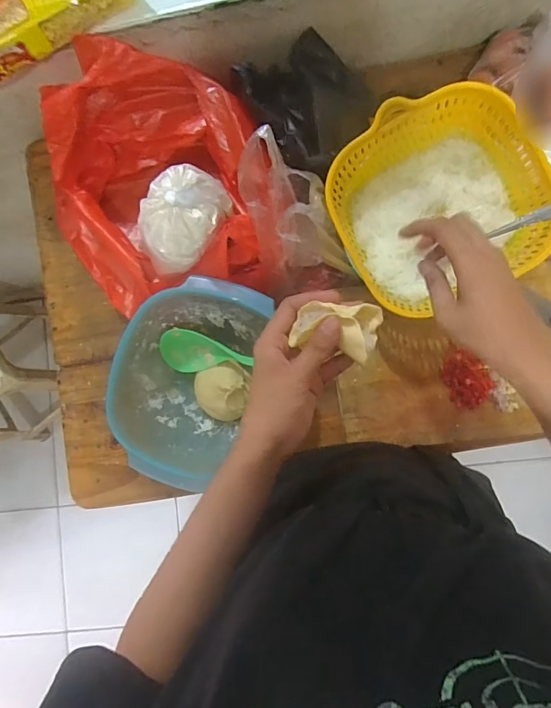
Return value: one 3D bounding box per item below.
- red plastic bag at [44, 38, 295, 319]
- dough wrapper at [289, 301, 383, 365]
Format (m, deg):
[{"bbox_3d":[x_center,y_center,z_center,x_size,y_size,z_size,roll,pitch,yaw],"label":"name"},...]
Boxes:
[{"bbox_3d":[-0.166,-0.232,0.578,0.325,0.147,0.305,-10,86,4],"label":"red plastic bag"},{"bbox_3d":[0.050,-0.022,0.346,0.066,0.025,0.046,17,88,5],"label":"dough wrapper"}]

